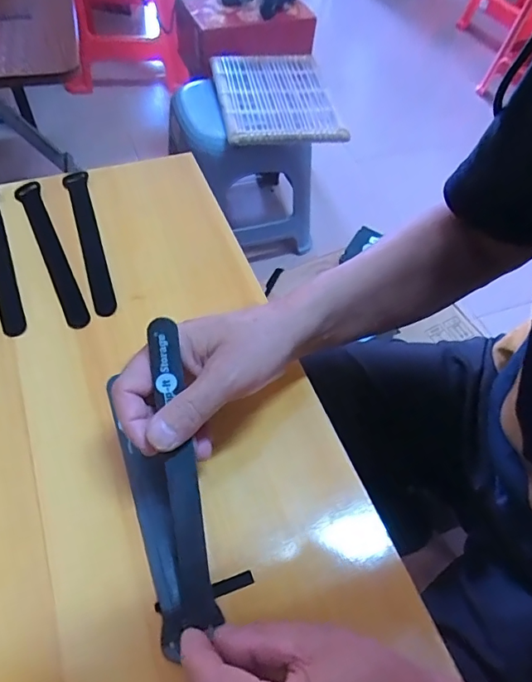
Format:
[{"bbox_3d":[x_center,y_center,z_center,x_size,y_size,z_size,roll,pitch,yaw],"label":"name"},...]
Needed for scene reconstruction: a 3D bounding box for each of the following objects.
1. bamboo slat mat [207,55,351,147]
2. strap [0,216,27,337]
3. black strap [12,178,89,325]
[{"bbox_3d":[0.017,-0.488,0.973,0.219,0.030,0.291,-7,56,-10],"label":"bamboo slat mat"},{"bbox_3d":[-0.246,-0.078,0.448,0.022,0.009,0.190,-17,59,-17],"label":"strap"},{"bbox_3d":[-0.200,-0.083,0.455,0.022,0.012,0.187,-21,60,-19],"label":"black strap"}]

